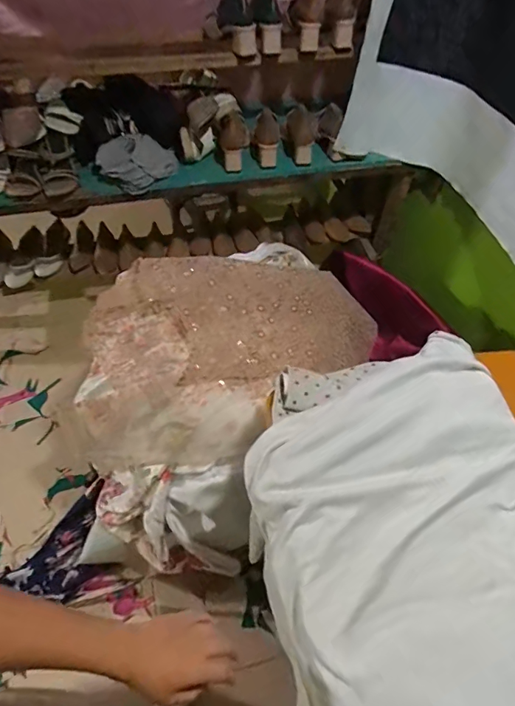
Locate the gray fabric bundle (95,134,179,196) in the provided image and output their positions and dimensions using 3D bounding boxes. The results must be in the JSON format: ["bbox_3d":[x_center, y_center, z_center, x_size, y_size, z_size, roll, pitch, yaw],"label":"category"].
[{"bbox_3d":[-0.336,-0.510,1.183,0.173,0.077,0.184,1,53,-2],"label":"gray fabric bundle"}]

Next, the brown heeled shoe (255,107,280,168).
[{"bbox_3d":[0.027,-0.615,1.270,0.078,0.066,0.187,5,53,1],"label":"brown heeled shoe"}]

